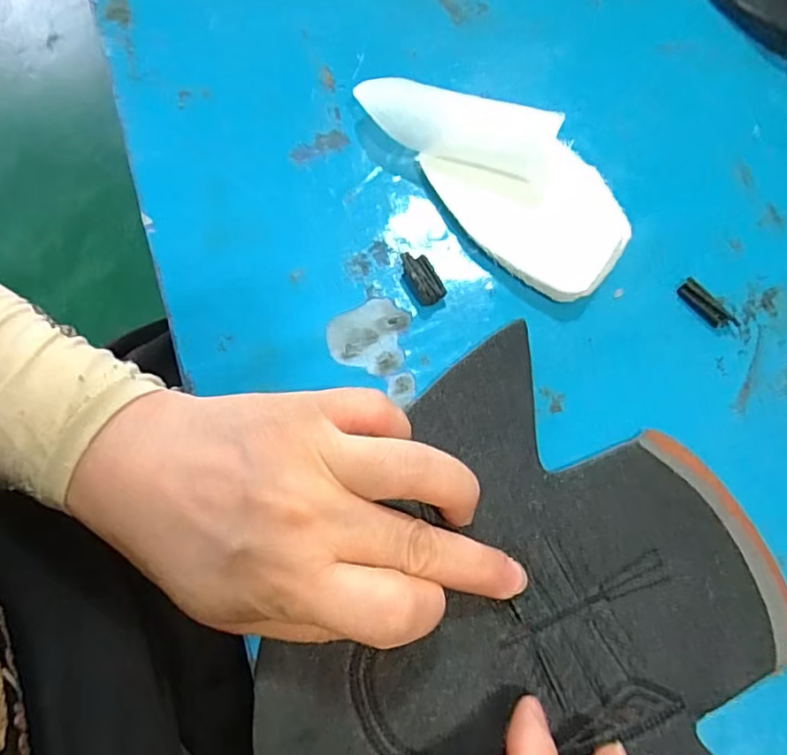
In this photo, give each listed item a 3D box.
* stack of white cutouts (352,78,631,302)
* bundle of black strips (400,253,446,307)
[{"bbox_3d":[0.044,-0.093,0.253,0.054,0.026,0.130,-42,77,-10],"label":"stack of white cutouts"},{"bbox_3d":[0.013,-0.043,0.247,0.013,0.013,0.022,-22,74,-5],"label":"bundle of black strips"}]

